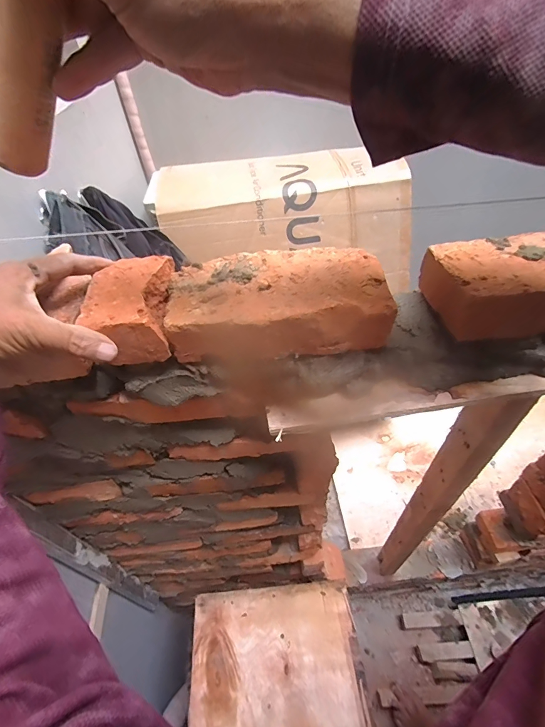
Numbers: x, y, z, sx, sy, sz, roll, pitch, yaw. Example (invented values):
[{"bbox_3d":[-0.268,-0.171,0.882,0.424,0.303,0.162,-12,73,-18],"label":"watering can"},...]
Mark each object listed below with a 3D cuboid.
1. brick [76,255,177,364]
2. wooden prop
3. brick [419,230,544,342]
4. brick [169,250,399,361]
[{"bbox_3d":[-0.124,-0.051,0.320,0.062,0.046,0.095,-5,47,1],"label":"brick"},{"bbox_3d":[0.304,0.291,0.700,0.067,0.756,0.046,34,58,31],"label":"wooden prop"},{"bbox_3d":[0.253,-0.080,0.336,0.188,0.050,0.097,-6,47,0],"label":"brick"},{"bbox_3d":[0.007,-0.054,0.329,0.188,0.055,0.087,-4,47,1],"label":"brick"}]

